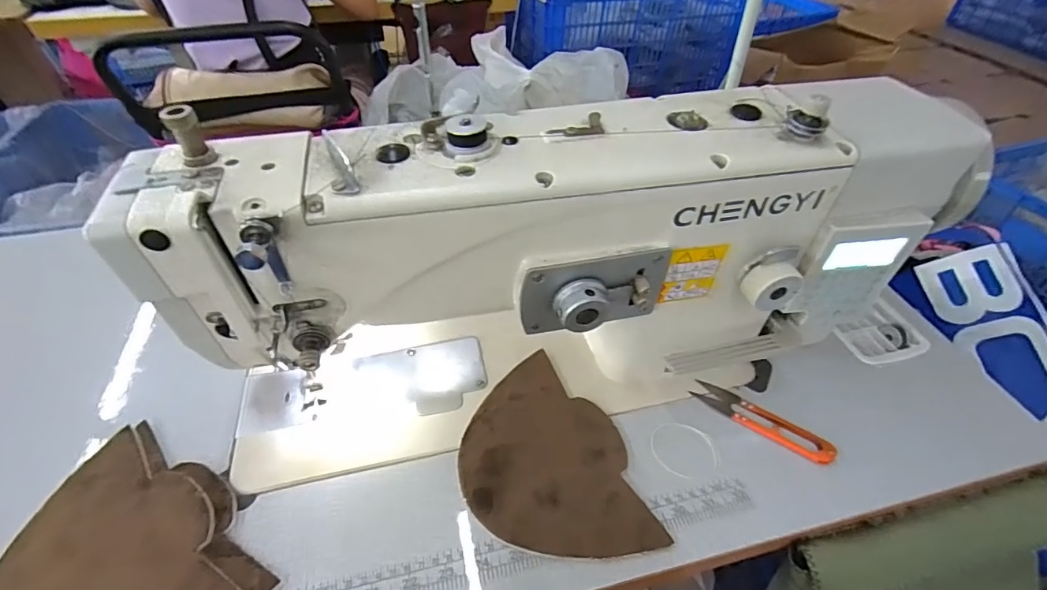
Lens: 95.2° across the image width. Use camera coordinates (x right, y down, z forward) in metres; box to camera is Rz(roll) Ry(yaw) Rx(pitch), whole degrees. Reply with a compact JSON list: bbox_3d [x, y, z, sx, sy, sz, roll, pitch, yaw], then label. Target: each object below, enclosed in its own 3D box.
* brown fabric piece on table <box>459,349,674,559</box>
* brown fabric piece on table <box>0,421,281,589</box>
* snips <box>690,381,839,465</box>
[{"bbox_3d":[0.016,0.130,0.396,0.131,0.006,0.179,-13,47,-12],"label":"brown fabric piece on table"},{"bbox_3d":[-0.289,0.183,0.336,0.147,0.012,0.188,-34,54,-29],"label":"brown fabric piece on table"},{"bbox_3d":[0.206,0.109,0.416,0.115,0.013,0.026,31,53,27],"label":"snips"}]

